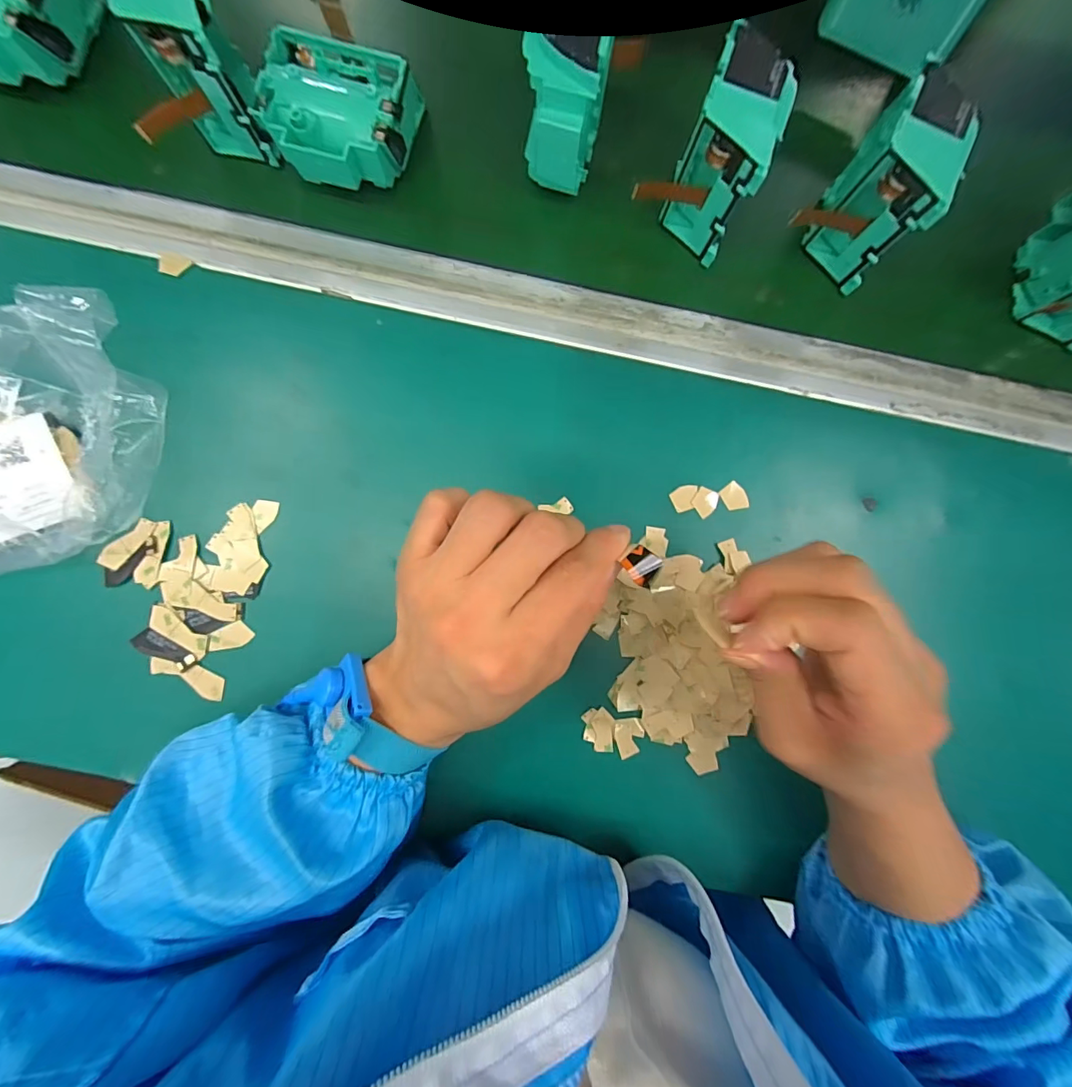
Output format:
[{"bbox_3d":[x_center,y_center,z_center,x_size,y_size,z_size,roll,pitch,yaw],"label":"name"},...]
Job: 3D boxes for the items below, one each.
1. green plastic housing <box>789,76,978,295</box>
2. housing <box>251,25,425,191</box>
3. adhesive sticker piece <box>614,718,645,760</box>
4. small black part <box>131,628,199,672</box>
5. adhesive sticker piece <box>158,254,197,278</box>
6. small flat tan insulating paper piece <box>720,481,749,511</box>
[{"bbox_3d":[0.195,-0.196,0.259,0.047,0.071,0.056,-44,89,-4],"label":"green plastic housing"},{"bbox_3d":[-0.111,-0.244,0.269,0.078,0.039,0.063,5,86,-2],"label":"housing"},{"bbox_3d":[0.055,0.115,0.270,0.017,0.004,0.023,-3,86,-2],"label":"adhesive sticker piece"},{"bbox_3d":[-0.212,0.061,0.262,0.037,0.004,0.015,27,85,0],"label":"small black part"},{"bbox_3d":[-0.215,-0.165,0.275,0.017,0.004,0.014,8,79,-10],"label":"adhesive sticker piece"},{"bbox_3d":[0.120,-0.028,0.278,0.014,0.004,0.017,-30,88,-4],"label":"small flat tan insulating paper piece"}]

